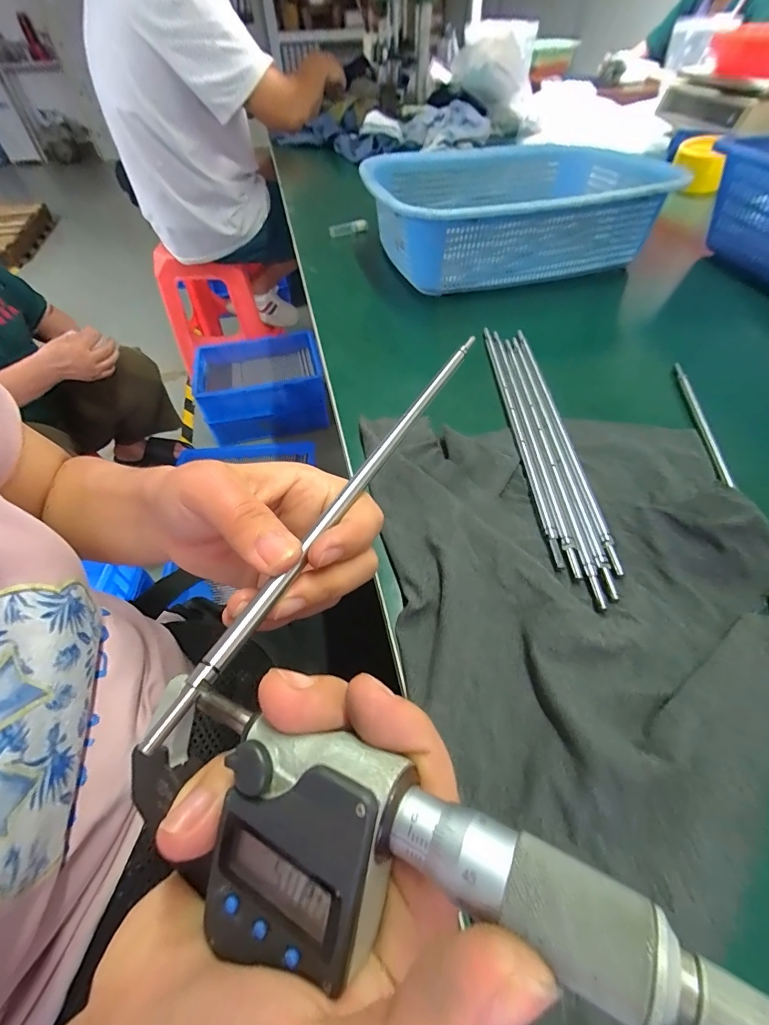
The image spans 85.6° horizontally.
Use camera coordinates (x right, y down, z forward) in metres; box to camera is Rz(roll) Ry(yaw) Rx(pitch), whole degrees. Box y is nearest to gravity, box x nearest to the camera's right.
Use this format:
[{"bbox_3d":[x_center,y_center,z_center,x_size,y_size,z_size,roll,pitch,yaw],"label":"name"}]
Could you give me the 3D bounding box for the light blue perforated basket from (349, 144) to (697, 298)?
[{"bbox_3d":[0.148,-0.367,0.516,0.324,0.093,0.240,-6,52,-3],"label":"light blue perforated basket"}]

